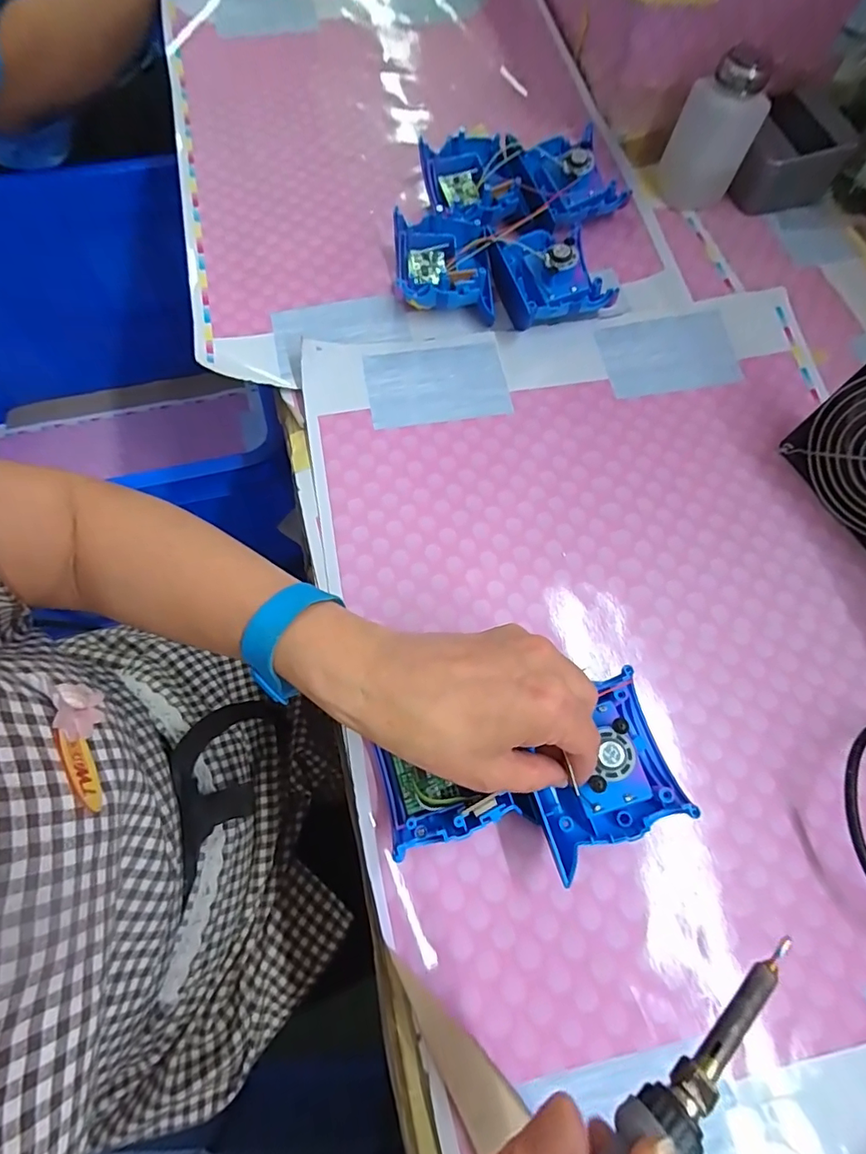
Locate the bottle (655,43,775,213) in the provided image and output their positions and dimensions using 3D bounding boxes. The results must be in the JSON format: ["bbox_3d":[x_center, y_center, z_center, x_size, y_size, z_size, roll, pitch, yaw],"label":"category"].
[{"bbox_3d":[0.247,-0.392,0.447,0.052,0.096,0.055,-21,71,-9],"label":"bottle"}]

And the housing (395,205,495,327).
[{"bbox_3d":[0.008,-0.252,0.417,0.076,0.038,0.080,-2,69,-3],"label":"housing"}]

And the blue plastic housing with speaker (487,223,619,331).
[{"bbox_3d":[0.094,-0.246,0.416,0.082,0.043,0.080,-18,71,-8],"label":"blue plastic housing with speaker"}]

